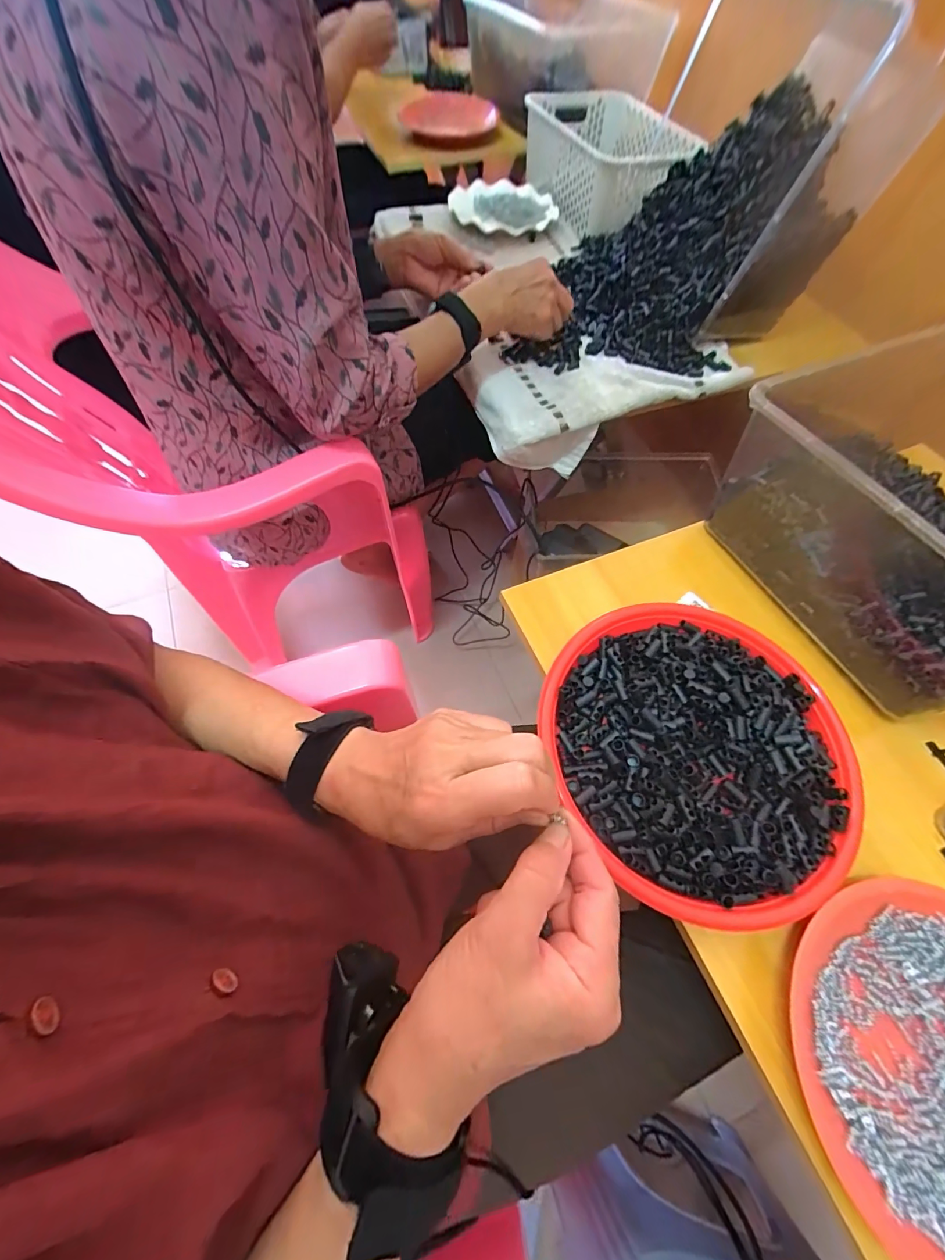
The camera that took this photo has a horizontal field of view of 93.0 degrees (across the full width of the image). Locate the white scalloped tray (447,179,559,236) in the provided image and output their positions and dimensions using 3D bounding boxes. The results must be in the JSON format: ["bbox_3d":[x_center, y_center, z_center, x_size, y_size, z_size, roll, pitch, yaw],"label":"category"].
[{"bbox_3d":[0.050,-0.747,0.785,0.179,0.020,0.186,-10,64,-7],"label":"white scalloped tray"}]

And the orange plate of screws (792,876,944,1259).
[{"bbox_3d":[0.292,0.266,0.273,0.180,0.029,0.192,1,63,-1],"label":"orange plate of screws"}]

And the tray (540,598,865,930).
[{"bbox_3d":[0.178,0.088,0.356,0.229,0.034,0.229,1,63,-1],"label":"tray"}]

